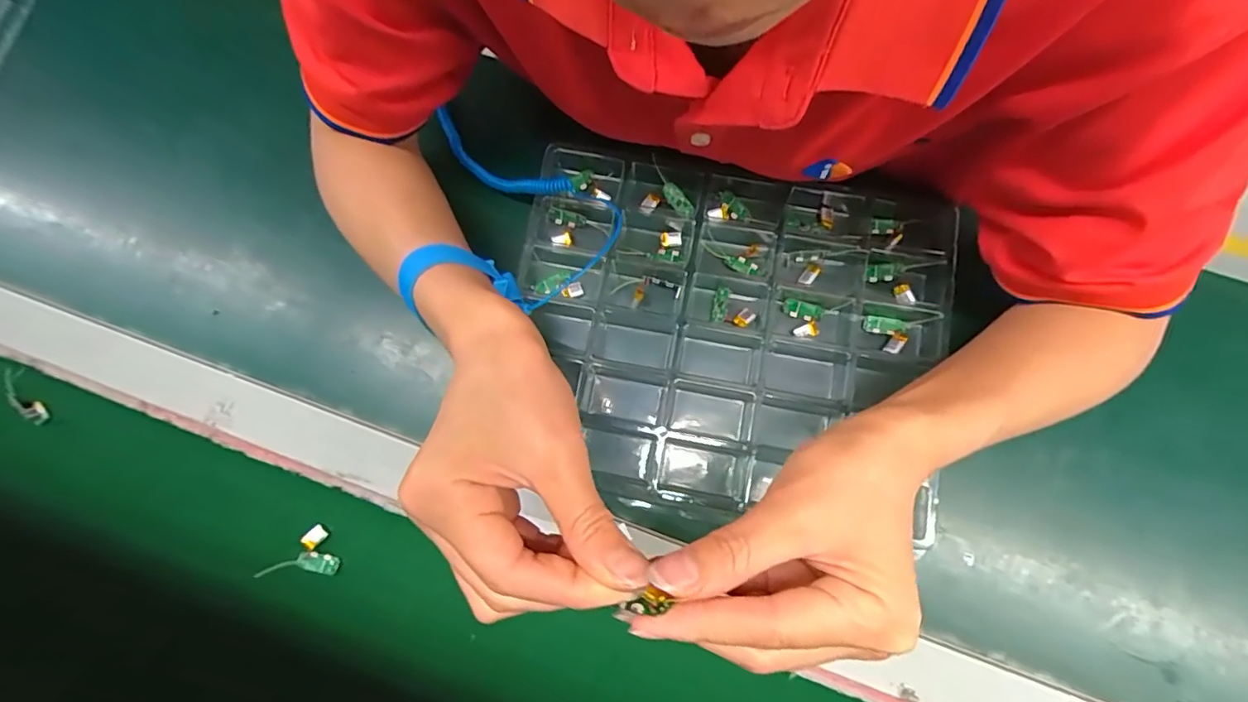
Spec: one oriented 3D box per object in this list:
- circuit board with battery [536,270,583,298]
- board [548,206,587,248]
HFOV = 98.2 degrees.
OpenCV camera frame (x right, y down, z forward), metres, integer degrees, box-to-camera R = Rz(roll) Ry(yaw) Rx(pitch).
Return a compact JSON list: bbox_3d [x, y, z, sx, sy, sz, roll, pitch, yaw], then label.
[{"bbox_3d":[-0.045,-0.049,0.393,0.033,0.006,0.019,13,79,3],"label":"circuit board with battery"},{"bbox_3d":[-0.043,-0.092,0.401,0.026,0.008,0.026,11,79,3],"label":"board"}]

